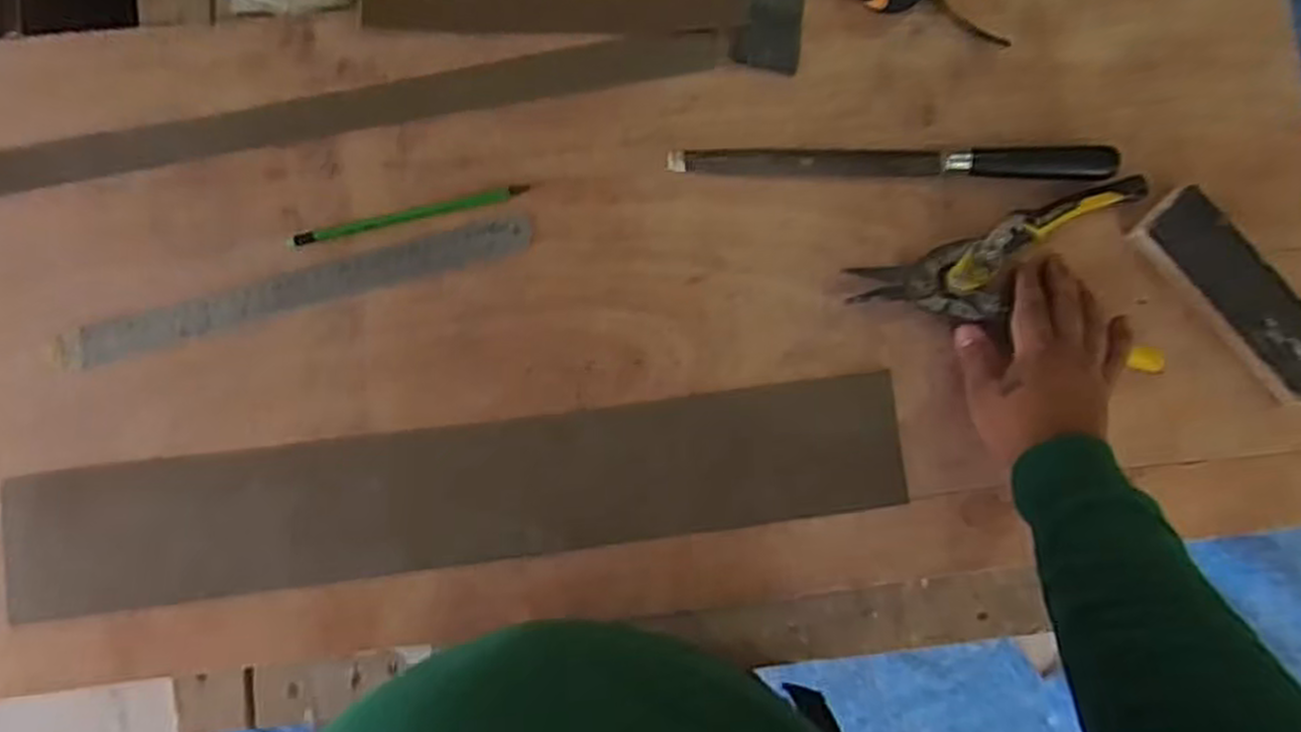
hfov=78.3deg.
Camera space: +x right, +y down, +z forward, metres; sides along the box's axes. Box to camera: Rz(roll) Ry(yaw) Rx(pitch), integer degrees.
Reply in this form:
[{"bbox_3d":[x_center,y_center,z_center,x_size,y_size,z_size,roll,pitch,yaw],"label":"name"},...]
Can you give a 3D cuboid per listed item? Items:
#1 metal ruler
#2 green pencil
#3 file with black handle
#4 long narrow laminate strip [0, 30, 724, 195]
[{"bbox_3d":[-0.250,-0.054,0.567,0.332,0.004,0.028,-16,86,-4],"label":"metal ruler"},{"bbox_3d":[-0.173,-0.109,0.575,0.168,0.005,0.010,-14,85,-4],"label":"green pencil"},{"bbox_3d":[0.180,-0.156,0.594,0.325,0.016,0.028,0,85,-3],"label":"file with black handle"},{"bbox_3d":[-0.257,-0.179,0.581,0.626,0.009,0.027,-12,96,-3],"label":"long narrow laminate strip"}]

